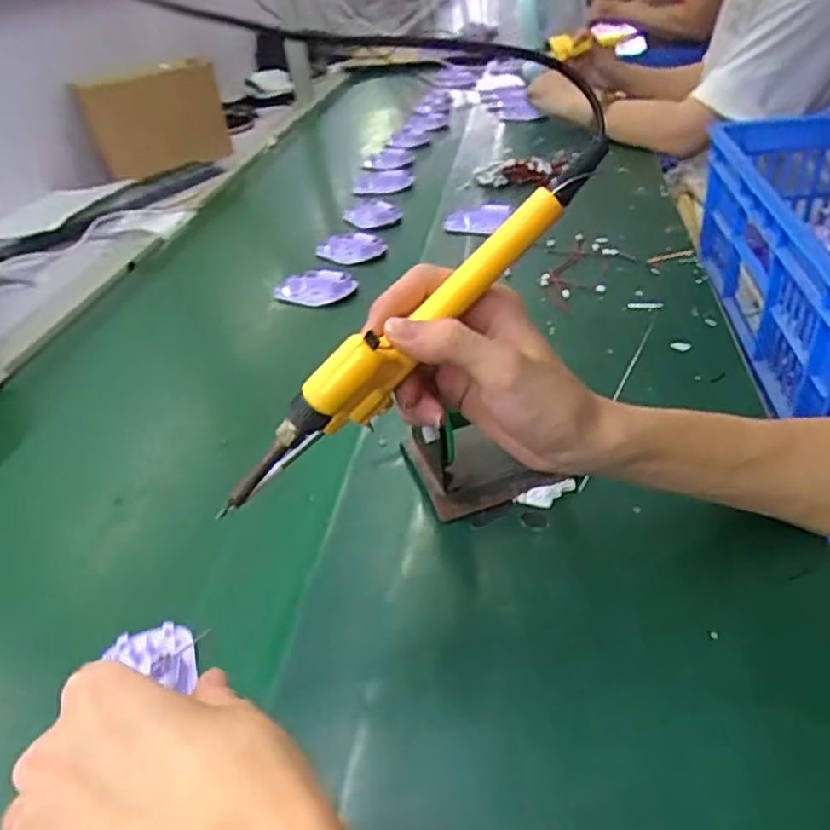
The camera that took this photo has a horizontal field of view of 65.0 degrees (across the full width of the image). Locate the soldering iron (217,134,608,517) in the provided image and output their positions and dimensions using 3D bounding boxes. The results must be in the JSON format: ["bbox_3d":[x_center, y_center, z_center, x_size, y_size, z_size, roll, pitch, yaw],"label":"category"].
[{"bbox_3d":[-0.002,-0.039,0.301,0.233,0.037,0.018,-42,41,0],"label":"soldering iron"}]

